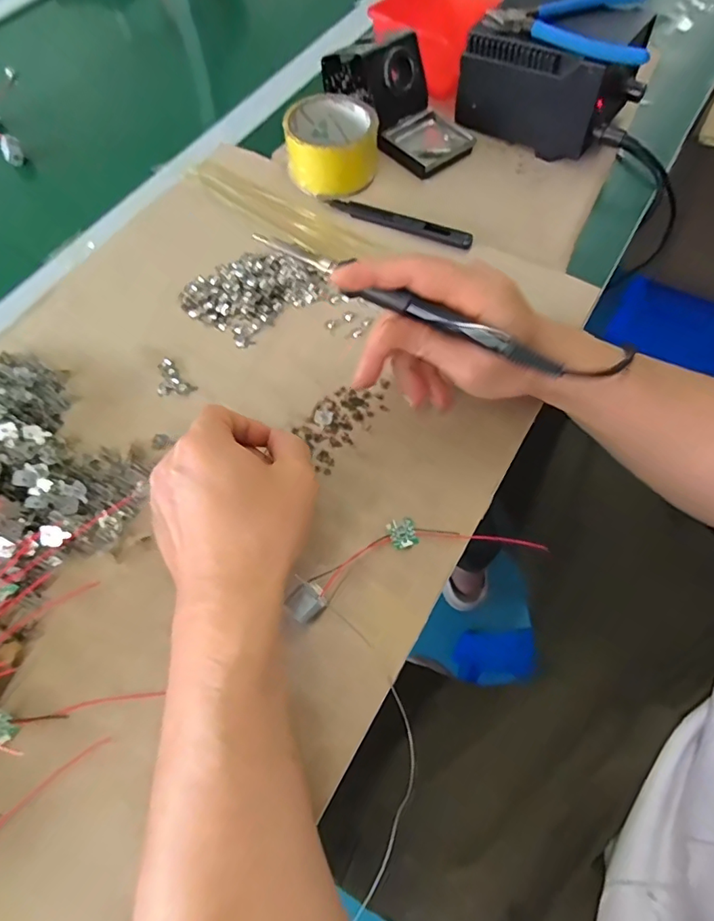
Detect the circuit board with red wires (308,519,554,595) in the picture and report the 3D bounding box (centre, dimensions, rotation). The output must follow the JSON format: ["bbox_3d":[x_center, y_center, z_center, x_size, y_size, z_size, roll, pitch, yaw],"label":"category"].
[{"bbox_3d":[0.045,0.054,0.330,0.150,0.010,0.038,-11,64,-6],"label":"circuit board with red wires"}]

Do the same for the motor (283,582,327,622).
[{"bbox_3d":[-0.031,0.088,0.312,0.020,0.017,0.023,31,68,14],"label":"motor"}]

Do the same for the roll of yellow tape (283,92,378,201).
[{"bbox_3d":[-0.023,-0.300,0.482,0.083,0.045,0.091,0,64,0],"label":"roll of yellow tape"}]

